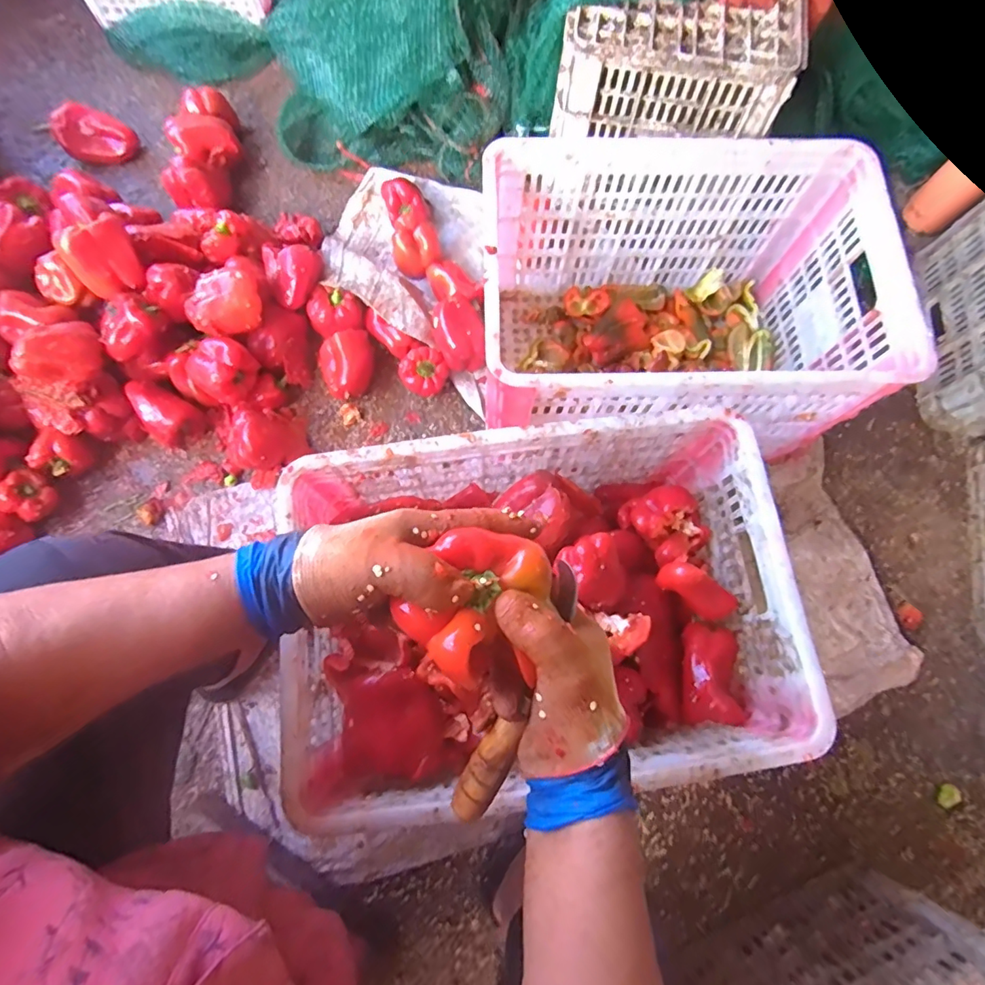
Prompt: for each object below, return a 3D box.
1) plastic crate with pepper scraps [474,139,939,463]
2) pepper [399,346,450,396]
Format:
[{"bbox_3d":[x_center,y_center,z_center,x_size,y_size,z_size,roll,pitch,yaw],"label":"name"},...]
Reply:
[{"bbox_3d":[0.255,-0.240,0.758,0.526,0.290,0.381,-1,74,-1],"label":"plastic crate with pepper scraps"},{"bbox_3d":[-0.114,-0.197,0.859,0.075,0.057,0.070,0,74,-1],"label":"pepper"}]

